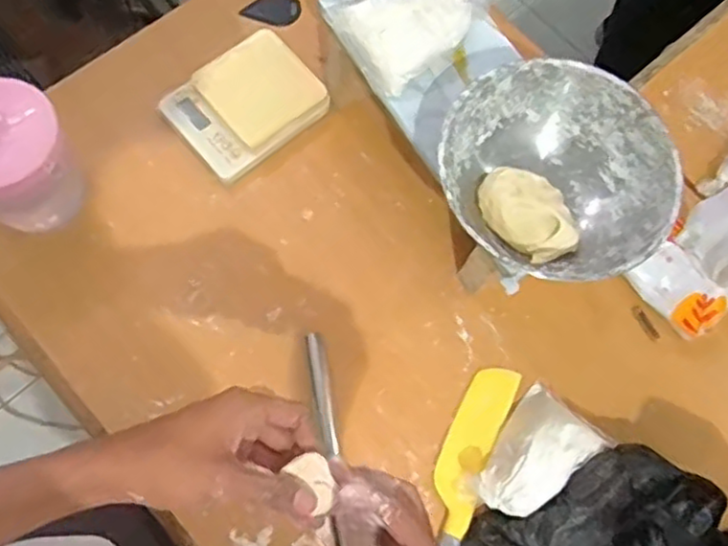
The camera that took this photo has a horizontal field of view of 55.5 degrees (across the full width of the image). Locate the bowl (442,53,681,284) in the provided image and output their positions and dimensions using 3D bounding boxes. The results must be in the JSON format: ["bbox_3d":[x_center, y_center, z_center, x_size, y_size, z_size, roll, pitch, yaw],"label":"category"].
[{"bbox_3d":[0.178,-0.092,0.662,0.214,0.079,0.203,36,73,7],"label":"bowl"}]

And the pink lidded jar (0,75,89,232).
[{"bbox_3d":[-0.364,-0.120,0.725,0.109,0.152,0.119,1,72,-4],"label":"pink lidded jar"}]

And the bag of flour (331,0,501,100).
[{"bbox_3d":[0.066,-0.268,0.732,0.173,0.041,0.108,-28,76,-13],"label":"bag of flour"}]

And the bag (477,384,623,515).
[{"bbox_3d":[0.181,0.194,0.730,0.088,0.055,0.142,43,74,9],"label":"bag"}]

